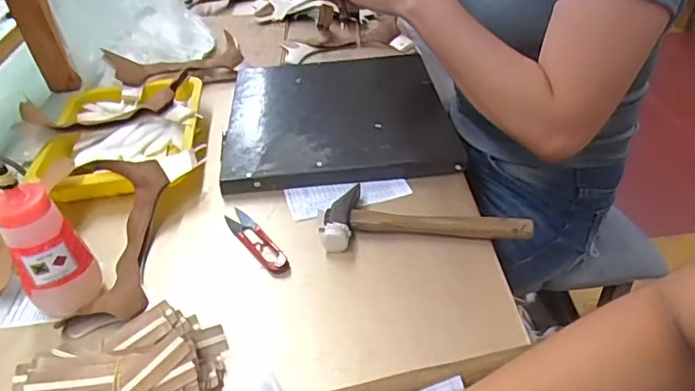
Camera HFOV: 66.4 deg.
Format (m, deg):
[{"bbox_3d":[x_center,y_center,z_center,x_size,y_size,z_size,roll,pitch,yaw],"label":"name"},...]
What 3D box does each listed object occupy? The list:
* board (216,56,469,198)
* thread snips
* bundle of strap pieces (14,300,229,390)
[{"bbox_3d":[-0.019,-0.119,0.757,0.300,0.027,0.311,-4,40,-2],"label":"board"},{"bbox_3d":[-0.099,0.047,0.576,0.026,0.005,0.112,-27,45,-27],"label":"thread snips"},{"bbox_3d":[-0.181,0.146,0.433,0.156,0.042,0.096,-22,43,-22],"label":"bundle of strap pieces"}]

